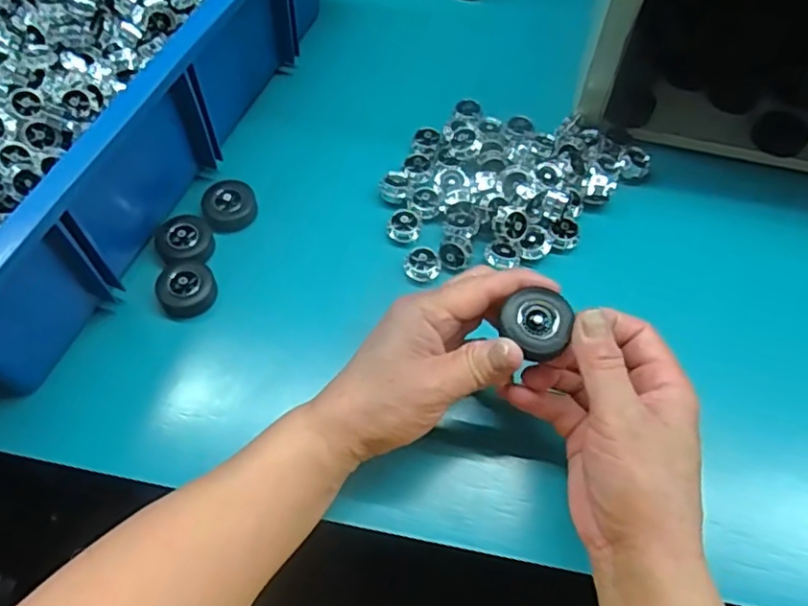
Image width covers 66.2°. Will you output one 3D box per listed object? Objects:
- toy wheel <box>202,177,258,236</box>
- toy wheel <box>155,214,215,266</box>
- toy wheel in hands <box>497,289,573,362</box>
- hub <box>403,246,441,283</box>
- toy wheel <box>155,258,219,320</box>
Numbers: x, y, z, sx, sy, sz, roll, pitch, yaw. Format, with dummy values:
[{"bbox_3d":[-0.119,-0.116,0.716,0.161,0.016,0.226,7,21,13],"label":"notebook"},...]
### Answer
[{"bbox_3d":[-0.126,-0.071,0.451,0.038,0.014,0.036,0,64,0],"label":"toy wheel"},{"bbox_3d":[-0.154,-0.044,0.434,0.038,0.014,0.039,0,64,0],"label":"toy wheel"},{"bbox_3d":[0.070,0.011,0.321,0.036,0.010,0.033,0,64,0],"label":"toy wheel in hands"},{"bbox_3d":[0.013,-0.027,0.425,0.024,0.010,0.022,0,64,0],"label":"hub"},{"bbox_3d":[-0.146,-0.010,0.414,0.038,0.012,0.038,-35,69,-16],"label":"toy wheel"}]

